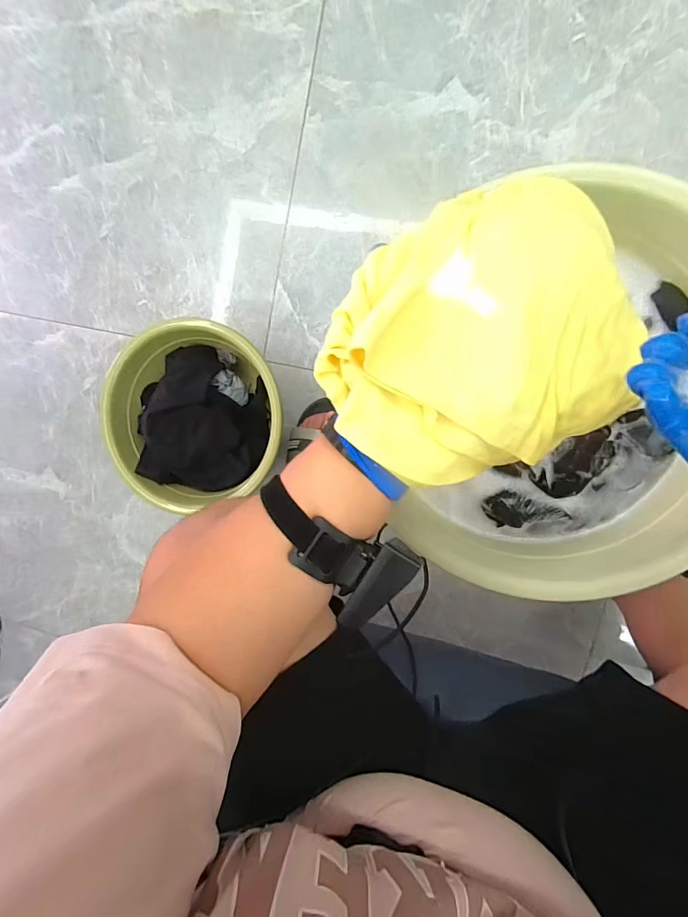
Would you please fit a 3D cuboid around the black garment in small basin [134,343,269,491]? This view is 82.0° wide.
[{"bbox_3d":[-0.303,-0.085,0.848,0.254,0.160,0.293,-6,94,9],"label":"black garment in small basin"}]

